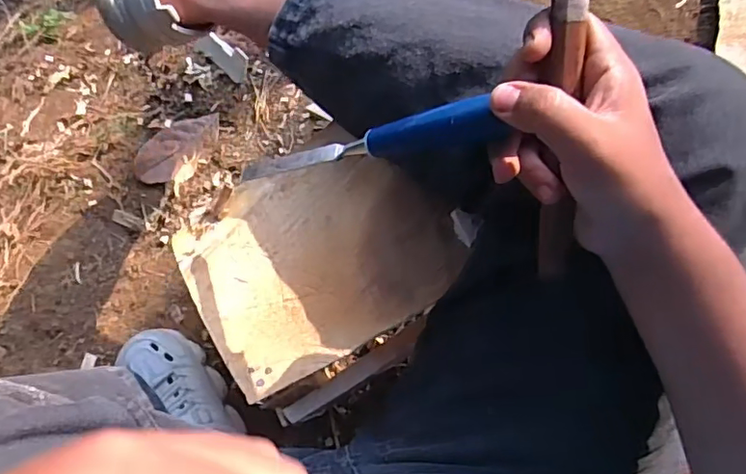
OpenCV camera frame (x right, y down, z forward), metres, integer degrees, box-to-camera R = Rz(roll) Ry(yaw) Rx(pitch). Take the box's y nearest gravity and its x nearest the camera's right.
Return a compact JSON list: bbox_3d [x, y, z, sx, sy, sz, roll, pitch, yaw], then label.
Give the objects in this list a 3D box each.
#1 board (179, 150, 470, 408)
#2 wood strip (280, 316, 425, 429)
[{"bbox_3d":[-0.044,0.016,0.447,0.205,0.028,0.154,-29,86,-4],"label":"board"},{"bbox_3d":[-0.017,0.132,0.529,0.167,0.017,0.022,-32,87,-4],"label":"wood strip"}]

